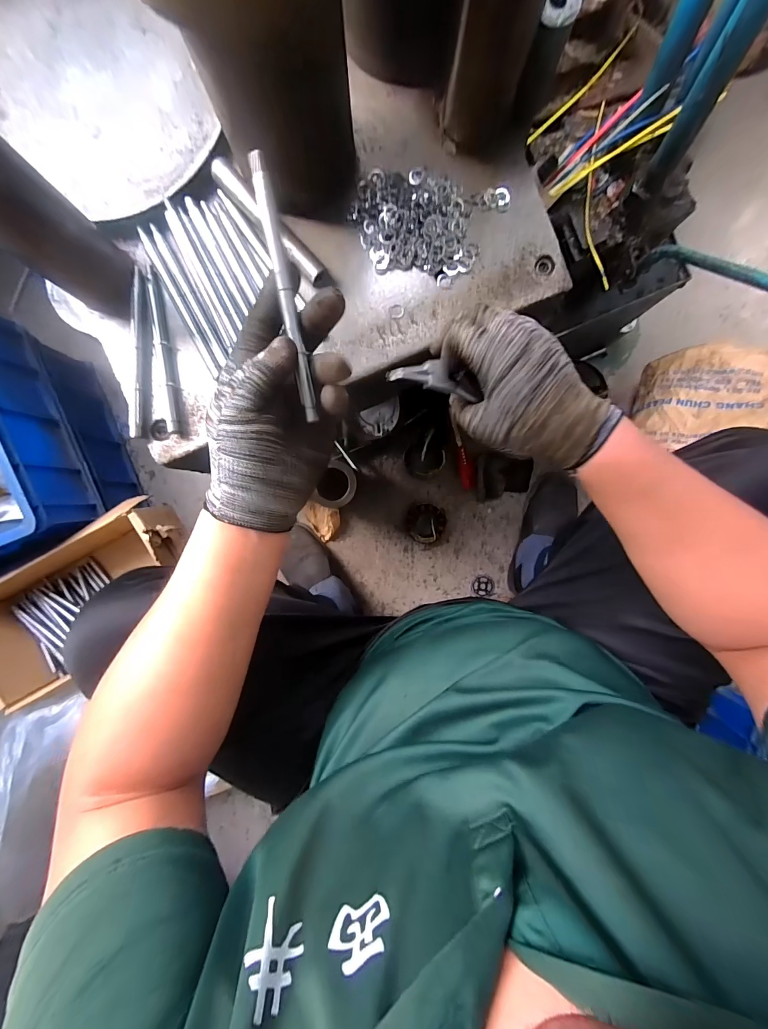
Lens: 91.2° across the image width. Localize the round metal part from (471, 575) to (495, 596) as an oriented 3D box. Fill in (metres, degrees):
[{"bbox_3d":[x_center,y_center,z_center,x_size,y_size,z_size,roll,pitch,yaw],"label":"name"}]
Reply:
[{"bbox_3d":[0.221,0.159,0.839,0.049,0.007,0.045,0,92,0],"label":"round metal part"}]

